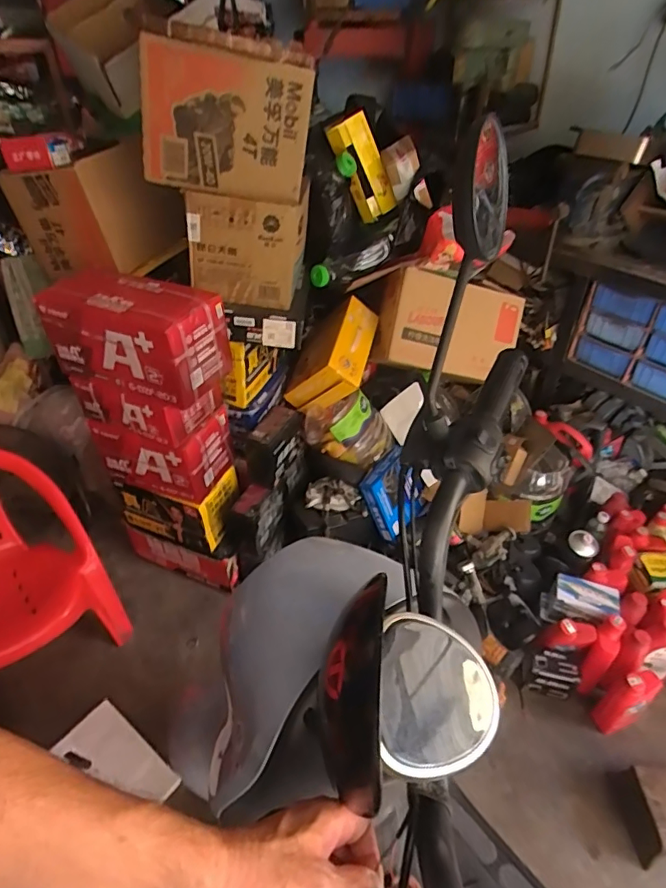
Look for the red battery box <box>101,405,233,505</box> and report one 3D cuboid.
[{"bbox_3d":[-0.492,0.010,1.485,0.330,0.231,0.209,12,41,15],"label":"red battery box"}]

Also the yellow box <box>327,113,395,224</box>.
[{"bbox_3d":[0.094,-0.841,1.566,0.129,0.300,0.087,-14,35,21],"label":"yellow box"}]

